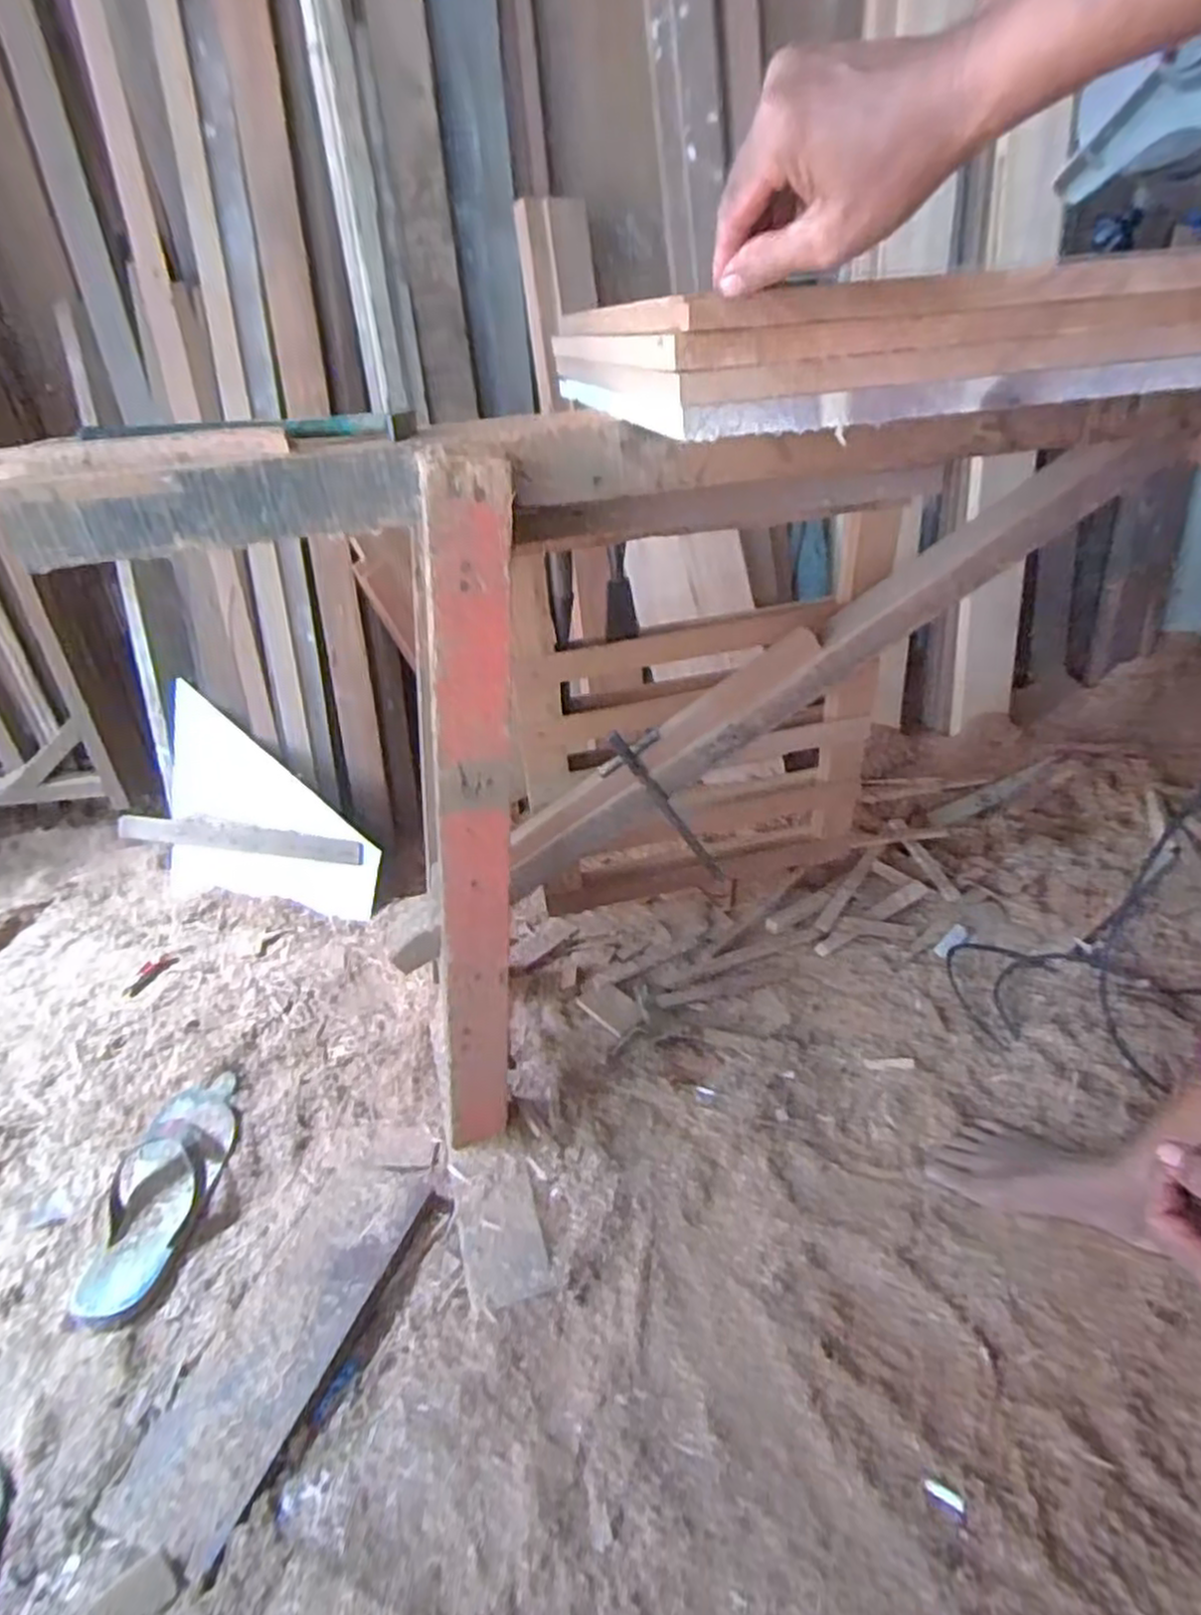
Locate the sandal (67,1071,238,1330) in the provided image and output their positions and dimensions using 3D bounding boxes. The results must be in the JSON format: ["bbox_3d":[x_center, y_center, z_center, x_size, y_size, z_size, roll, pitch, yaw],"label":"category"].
[{"bbox_3d":[-0.505,0.435,0.876,0.103,0.033,0.279,2,32,5],"label":"sandal"}]

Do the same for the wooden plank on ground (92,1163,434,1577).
[{"bbox_3d":[-0.300,0.502,0.739,0.119,0.017,0.339,6,35,20],"label":"wooden plank on ground"}]

